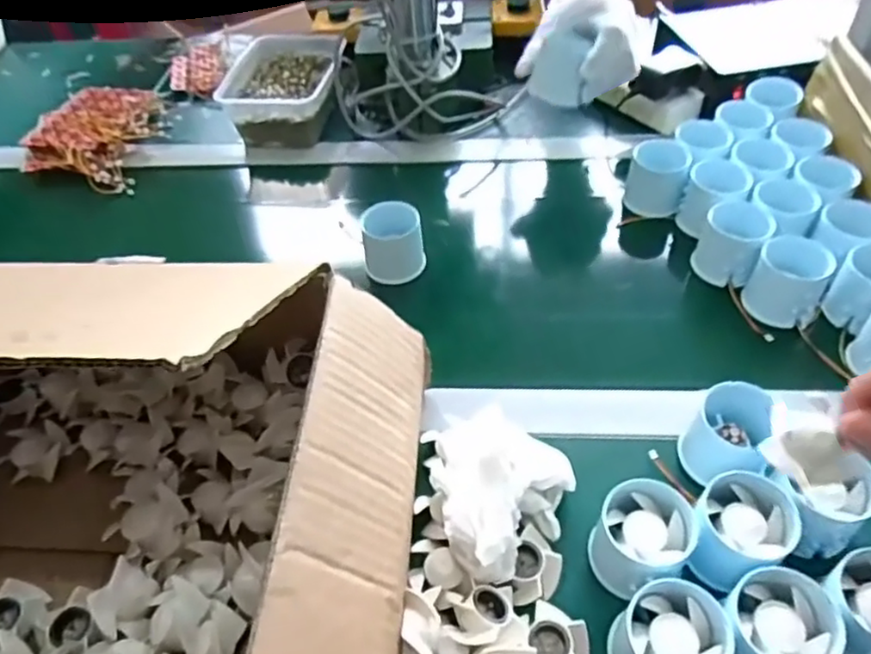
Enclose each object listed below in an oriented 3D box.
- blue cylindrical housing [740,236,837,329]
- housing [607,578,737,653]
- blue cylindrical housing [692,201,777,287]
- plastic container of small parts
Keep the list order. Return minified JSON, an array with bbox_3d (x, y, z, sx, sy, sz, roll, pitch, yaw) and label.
[{"bbox_3d":[0.280,-0.036,0.513,0.054,0.053,0.049,29,55,27],"label":"blue cylindrical housing"},{"bbox_3d":[0.123,0.169,0.342,0.051,0.050,0.050,-2,47,2],"label":"housing"},{"bbox_3d":[0.253,-0.073,0.548,0.054,0.047,0.063,25,54,24],"label":"blue cylindrical housing"},{"bbox_3d":[-0.174,-0.291,0.773,0.126,0.051,0.198,-1,47,3],"label":"plastic container of small parts"}]

